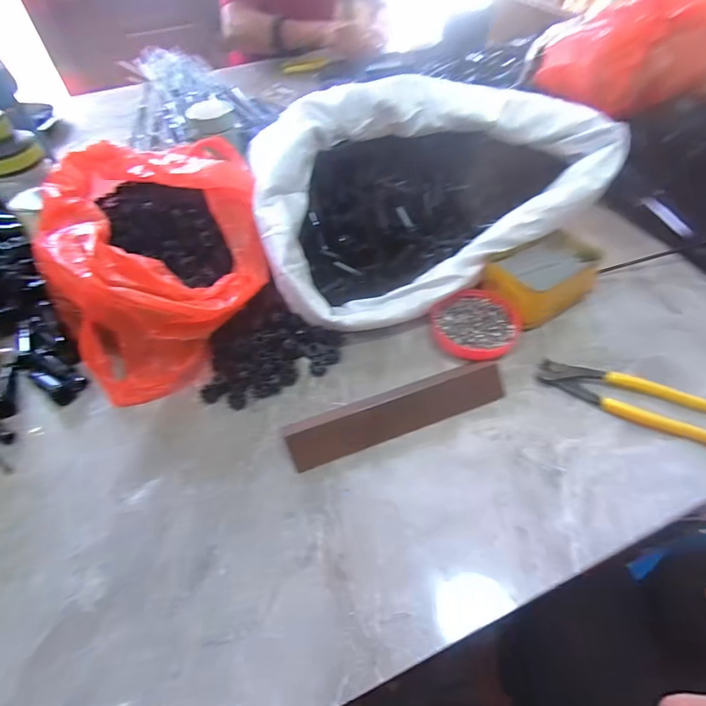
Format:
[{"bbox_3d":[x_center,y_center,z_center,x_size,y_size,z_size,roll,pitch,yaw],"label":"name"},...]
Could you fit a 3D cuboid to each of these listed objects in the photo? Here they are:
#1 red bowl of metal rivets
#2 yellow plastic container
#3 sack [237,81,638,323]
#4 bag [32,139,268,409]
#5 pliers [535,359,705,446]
[{"bbox_3d":[0.134,-0.033,0.464,0.087,0.022,0.085,-1,53,2],"label":"red bowl of metal rivets"},{"bbox_3d":[0.214,-0.090,0.483,0.117,0.048,0.090,-26,56,-16],"label":"yellow plastic container"},{"bbox_3d":[0.090,-0.207,0.513,0.420,0.157,0.273,-22,55,-14],"label":"sack"},{"bbox_3d":[-0.213,-0.125,0.488,0.197,0.126,0.309,-13,53,-7],"label":"bag"},{"bbox_3d":[0.267,0.041,0.408,0.165,0.013,0.046,19,56,16],"label":"pliers"}]

